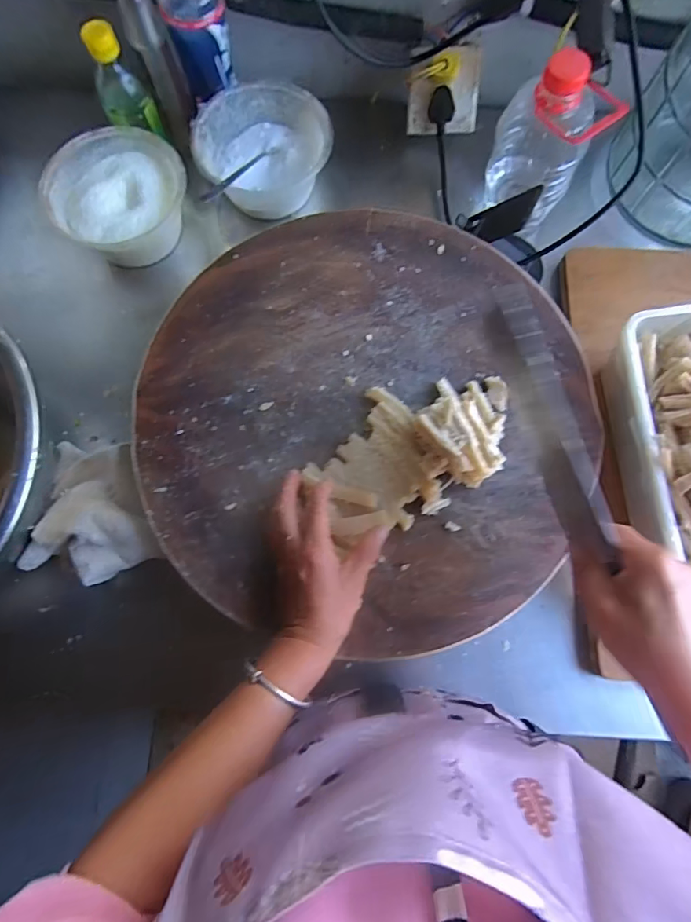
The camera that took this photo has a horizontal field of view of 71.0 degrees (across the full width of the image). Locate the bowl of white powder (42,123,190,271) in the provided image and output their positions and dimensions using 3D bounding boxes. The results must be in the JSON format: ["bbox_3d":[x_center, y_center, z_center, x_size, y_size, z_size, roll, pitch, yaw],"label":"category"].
[{"bbox_3d":[-0.278,-0.321,0.609,0.159,0.085,0.152,0,78,-1],"label":"bowl of white powder"}]

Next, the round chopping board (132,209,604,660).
[{"bbox_3d":[0.019,-0.056,0.488,0.443,0.027,0.442,25,79,5],"label":"round chopping board"}]

